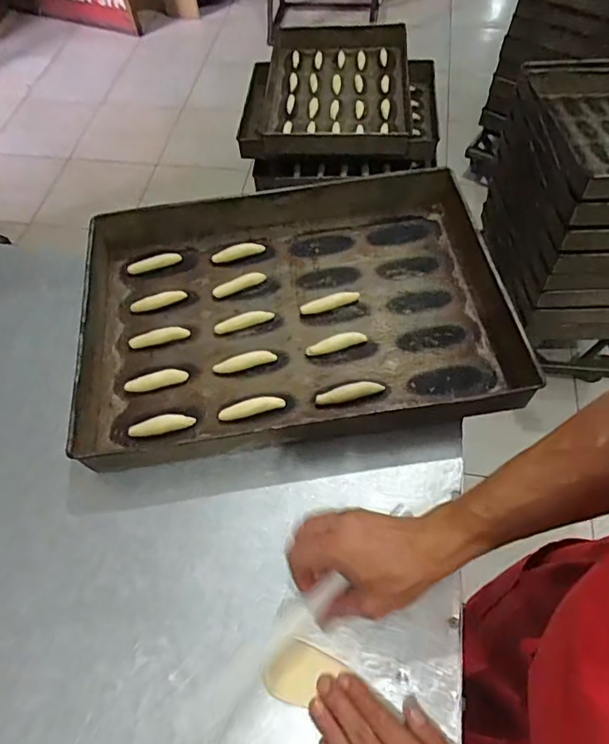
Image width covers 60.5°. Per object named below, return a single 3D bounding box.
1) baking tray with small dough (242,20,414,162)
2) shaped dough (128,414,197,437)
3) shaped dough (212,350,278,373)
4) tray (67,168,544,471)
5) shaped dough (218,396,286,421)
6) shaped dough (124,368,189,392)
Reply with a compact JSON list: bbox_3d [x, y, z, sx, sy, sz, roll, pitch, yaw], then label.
[{"bbox_3d":[0.057,-0.726,1.358,0.433,0.085,0.488,1,59,3],"label":"baking tray with small dough"},{"bbox_3d":[-0.168,0.061,0.613,0.077,0.011,0.022,-12,60,-4],"label":"shaped dough"},{"bbox_3d":[-0.075,-0.013,0.654,0.079,0.014,0.019,-15,60,-6],"label":"shaped dough"},{"bbox_3d":[-0.011,-0.093,0.672,0.534,0.057,0.385,-7,59,-1],"label":"tray"},{"bbox_3d":[-0.063,0.041,0.618,0.077,0.009,0.019,-13,60,-5],"label":"shaped dough"},{"bbox_3d":[-0.183,0.009,0.645,0.075,0.011,0.022,-15,60,-6],"label":"shaped dough"}]

